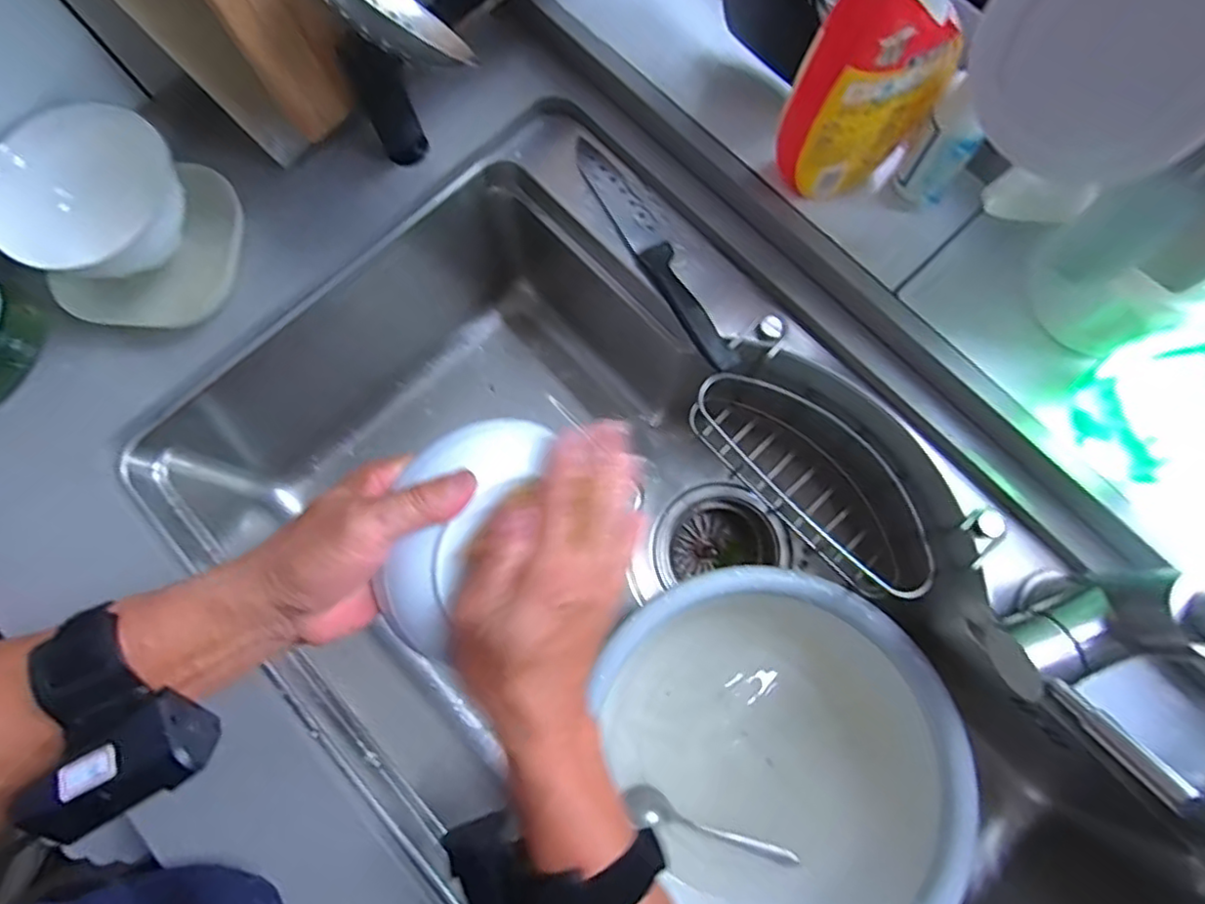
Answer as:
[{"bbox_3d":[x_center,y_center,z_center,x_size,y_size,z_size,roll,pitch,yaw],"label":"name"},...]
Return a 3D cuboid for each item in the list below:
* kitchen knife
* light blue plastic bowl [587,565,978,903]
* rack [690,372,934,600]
[{"bbox_3d":[0.039,-0.161,0.506,0.028,0.019,0.229,-28,79,-6],"label":"kitchen knife"},{"bbox_3d":[0.149,0.251,0.558,0.264,0.103,0.295,-23,79,-4],"label":"light blue plastic bowl"},{"bbox_3d":[0.184,0.012,0.548,0.093,0.069,0.231,-43,81,-8],"label":"rack"}]

